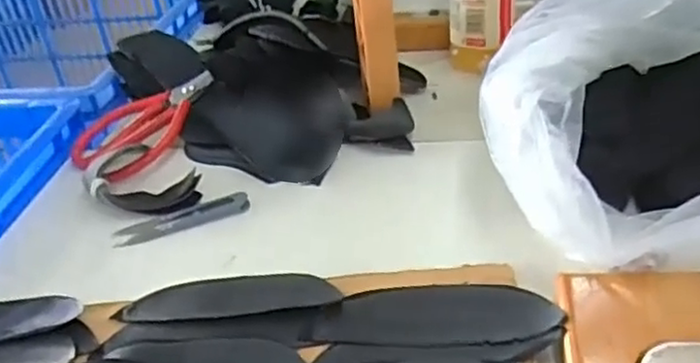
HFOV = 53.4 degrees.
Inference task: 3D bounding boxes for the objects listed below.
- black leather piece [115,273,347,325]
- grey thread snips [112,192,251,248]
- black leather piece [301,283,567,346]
[{"bbox_3d":[-0.074,0.072,0.455,0.134,0.016,0.053,-6,34,3],"label":"black leather piece"},{"bbox_3d":[-0.128,0.027,0.531,0.102,0.009,0.020,-15,35,-11],"label":"grey thread snips"},{"bbox_3d":[0.047,0.075,0.407,0.142,0.007,0.048,-4,34,11],"label":"black leather piece"}]

